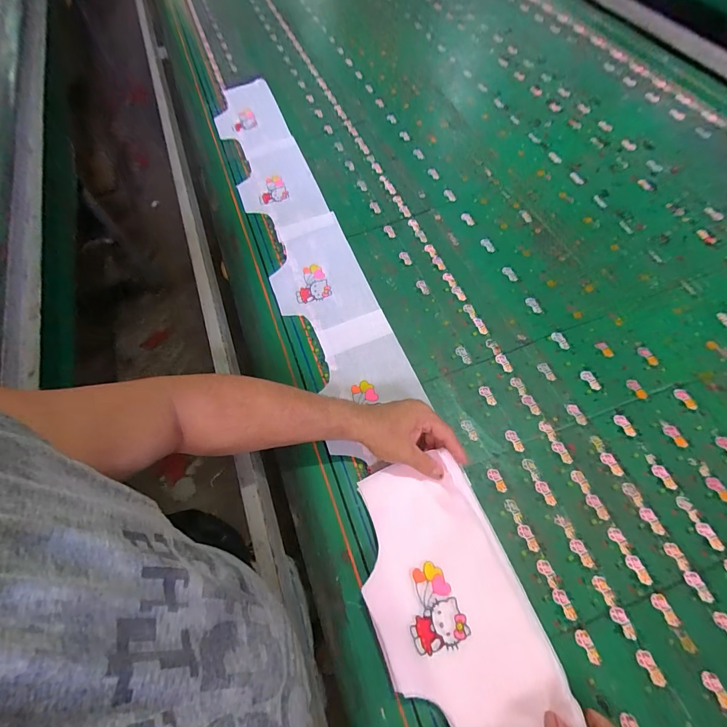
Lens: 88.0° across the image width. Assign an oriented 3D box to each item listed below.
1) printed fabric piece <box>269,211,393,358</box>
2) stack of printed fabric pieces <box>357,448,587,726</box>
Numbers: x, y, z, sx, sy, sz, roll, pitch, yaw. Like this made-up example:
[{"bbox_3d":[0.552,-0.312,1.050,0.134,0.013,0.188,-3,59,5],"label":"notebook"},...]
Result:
[{"bbox_3d":[-0.085,-0.157,0.704,0.162,0.010,0.327,-20,60,-5],"label":"printed fabric piece"},{"bbox_3d":[0.097,0.272,0.432,0.169,0.022,0.319,-19,61,-6],"label":"stack of printed fabric pieces"}]

